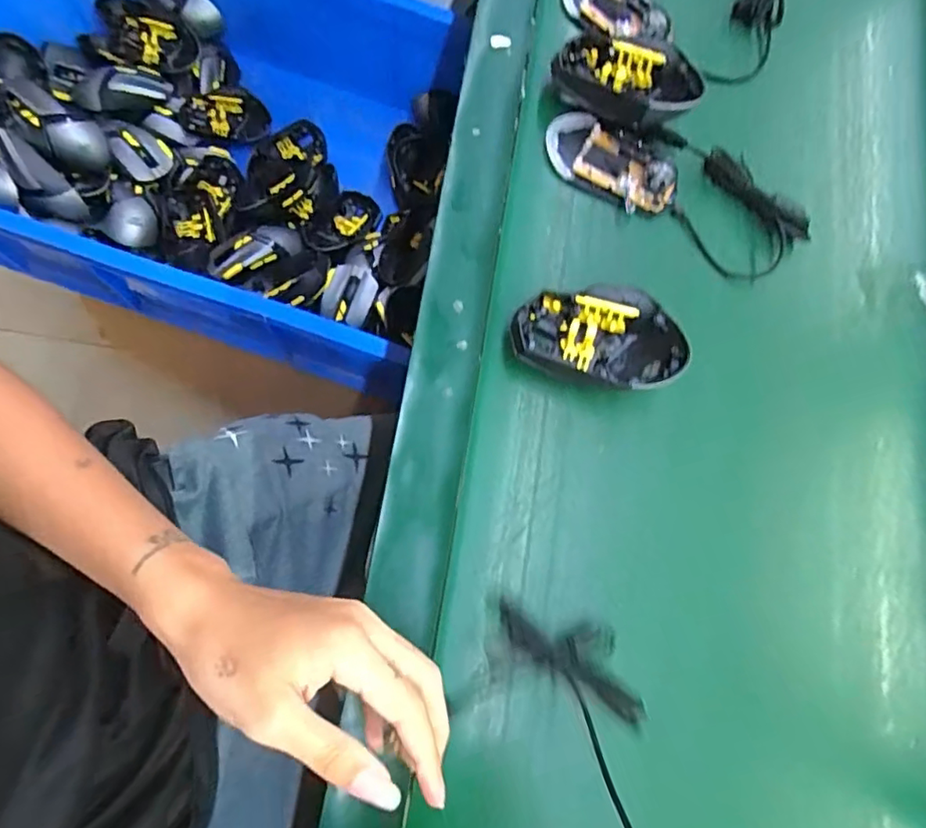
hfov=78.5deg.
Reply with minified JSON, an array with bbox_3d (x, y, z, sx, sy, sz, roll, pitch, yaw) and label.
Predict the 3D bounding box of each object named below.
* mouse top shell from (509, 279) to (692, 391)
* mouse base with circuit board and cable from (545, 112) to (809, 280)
[{"bbox_3d":[0.096,-0.055,0.411,0.116,0.044,0.076,16,73,-3],"label":"mouse top shell"},{"bbox_3d":[0.172,-0.188,0.457,0.215,0.021,0.089,35,74,3],"label":"mouse base with circuit board and cable"}]

